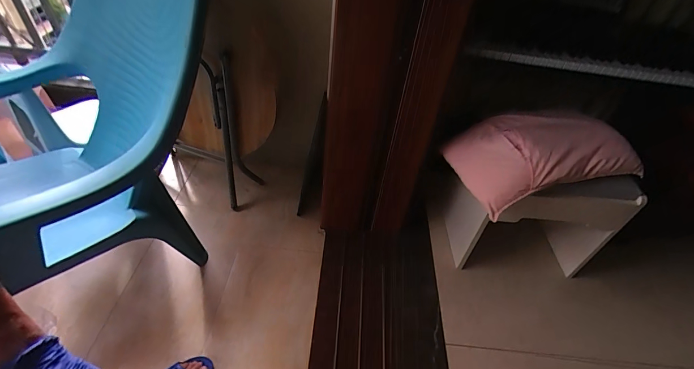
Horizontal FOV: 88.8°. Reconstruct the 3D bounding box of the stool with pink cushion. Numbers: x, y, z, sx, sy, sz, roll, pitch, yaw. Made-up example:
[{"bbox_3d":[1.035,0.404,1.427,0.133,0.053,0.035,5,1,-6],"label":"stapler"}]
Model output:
[{"bbox_3d":[0.560,0.038,1.123,0.501,0.474,0.267,-2,40,-9],"label":"stool with pink cushion"}]

